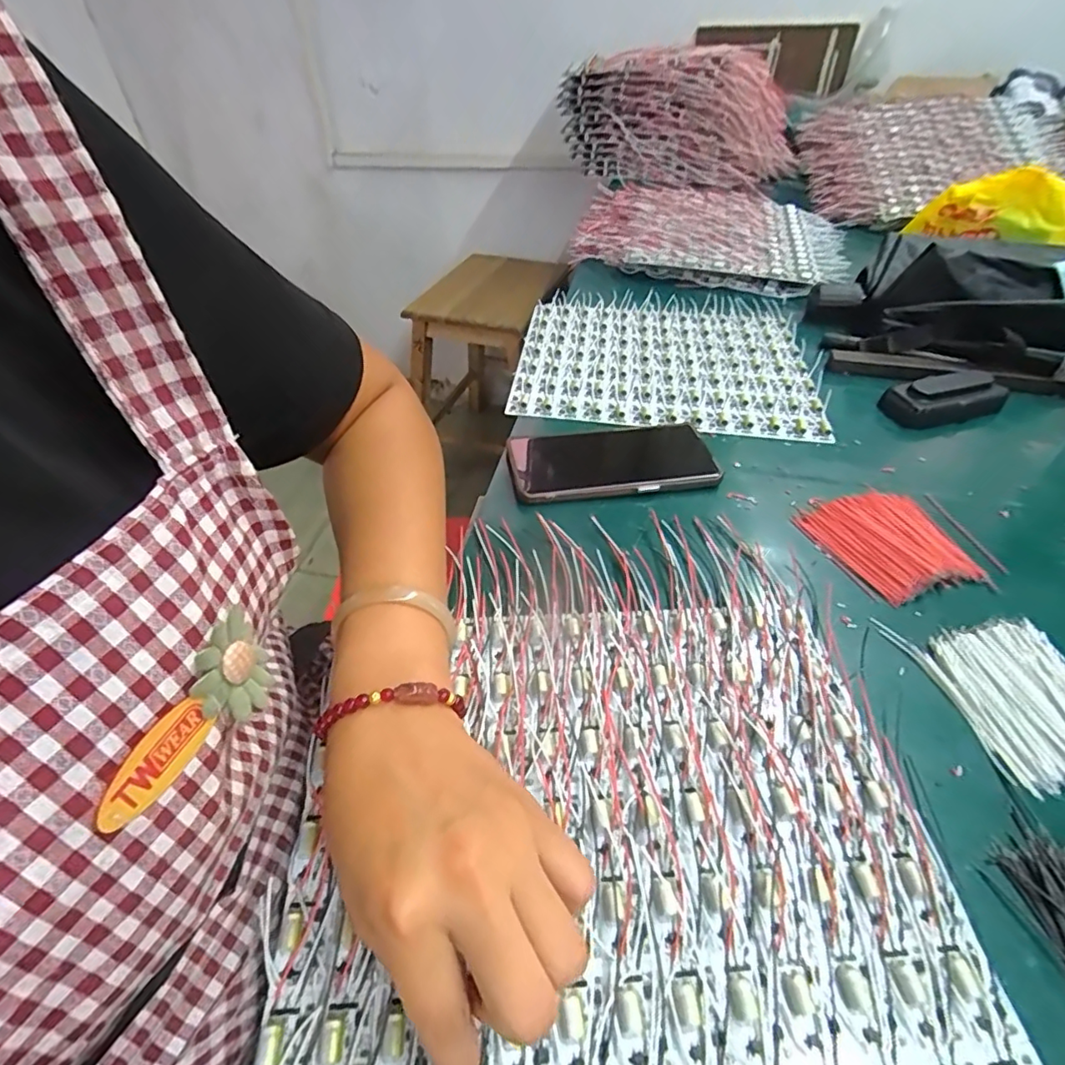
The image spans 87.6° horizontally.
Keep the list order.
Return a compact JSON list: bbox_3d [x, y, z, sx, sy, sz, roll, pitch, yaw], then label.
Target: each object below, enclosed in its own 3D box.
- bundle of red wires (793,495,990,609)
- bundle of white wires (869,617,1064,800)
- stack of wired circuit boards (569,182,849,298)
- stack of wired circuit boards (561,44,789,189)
[{"bbox_3d":[0.249,0.005,0.392,0.084,0.016,0.090,-15,49,-13],"label":"bundle of red wires"},{"bbox_3d":[0.267,0.084,0.309,0.074,0.016,0.103,-11,48,-10],"label":"bundle of white wires"},{"bbox_3d":[0.250,-0.433,0.808,0.384,0.048,0.272,16,53,19],"label":"stack of wired circuit boards"},{"bbox_3d":[0.255,-0.747,1.012,0.405,0.179,0.087,25,56,25],"label":"stack of wired circuit boards"}]

